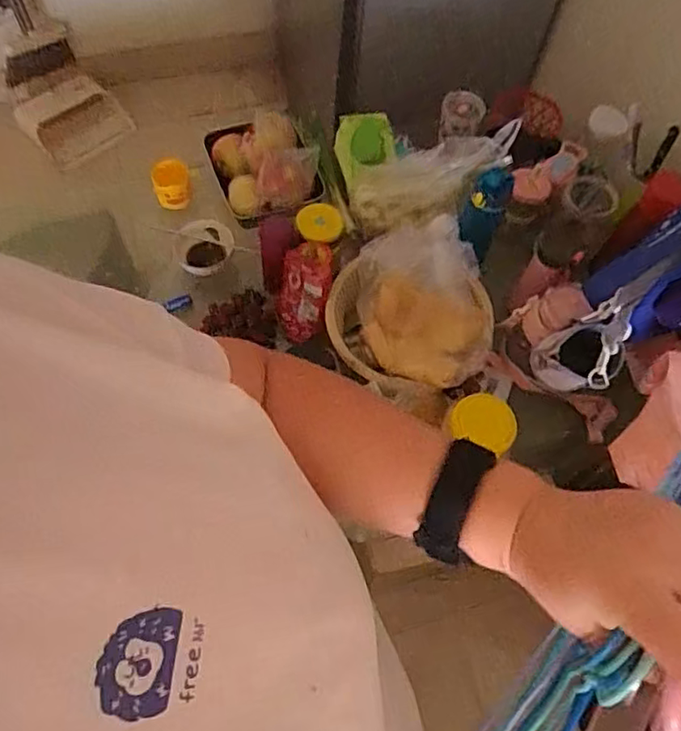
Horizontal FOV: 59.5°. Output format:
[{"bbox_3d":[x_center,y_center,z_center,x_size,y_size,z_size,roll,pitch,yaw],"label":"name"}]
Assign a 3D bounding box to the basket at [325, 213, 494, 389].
[{"bbox_3d":[0.135,-0.087,1.016,0.258,0.158,0.266,2,63,-3],"label":"basket"}]

